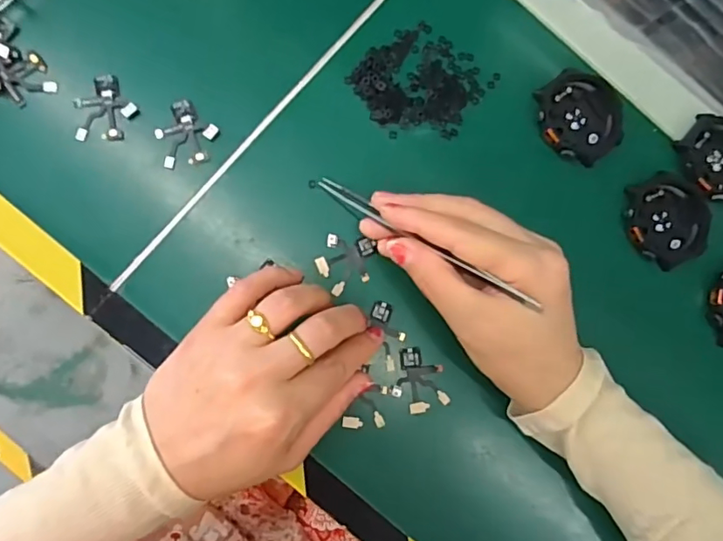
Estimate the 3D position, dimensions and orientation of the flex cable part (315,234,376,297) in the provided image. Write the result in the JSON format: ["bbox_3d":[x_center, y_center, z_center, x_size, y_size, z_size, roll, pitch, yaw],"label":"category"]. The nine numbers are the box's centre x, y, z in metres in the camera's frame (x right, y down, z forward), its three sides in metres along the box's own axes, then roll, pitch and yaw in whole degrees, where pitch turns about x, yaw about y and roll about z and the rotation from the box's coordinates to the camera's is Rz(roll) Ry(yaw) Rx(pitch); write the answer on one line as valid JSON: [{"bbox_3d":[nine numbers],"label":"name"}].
[{"bbox_3d":[-0.009,-0.003,0.289,0.030,0.004,0.033,13,83,-6],"label":"flex cable part"}]

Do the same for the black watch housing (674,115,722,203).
[{"bbox_3d":[0.221,-0.069,0.321,0.053,0.009,0.054,1,84,-8],"label":"black watch housing"}]

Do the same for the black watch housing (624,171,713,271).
[{"bbox_3d":[0.183,-0.030,0.314,0.051,0.010,0.054,1,84,-8],"label":"black watch housing"}]

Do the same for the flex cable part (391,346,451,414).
[{"bbox_3d":[0.032,0.061,0.290,0.030,0.004,0.036,-11,86,-9],"label":"flex cable part"}]

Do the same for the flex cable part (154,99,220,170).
[{"bbox_3d":[-0.096,-0.072,0.286,0.030,0.004,0.037,28,81,-4],"label":"flex cable part"}]

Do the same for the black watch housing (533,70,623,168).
[{"bbox_3d":[0.132,-0.093,0.313,0.055,0.008,0.054,1,84,-8],"label":"black watch housing"}]

